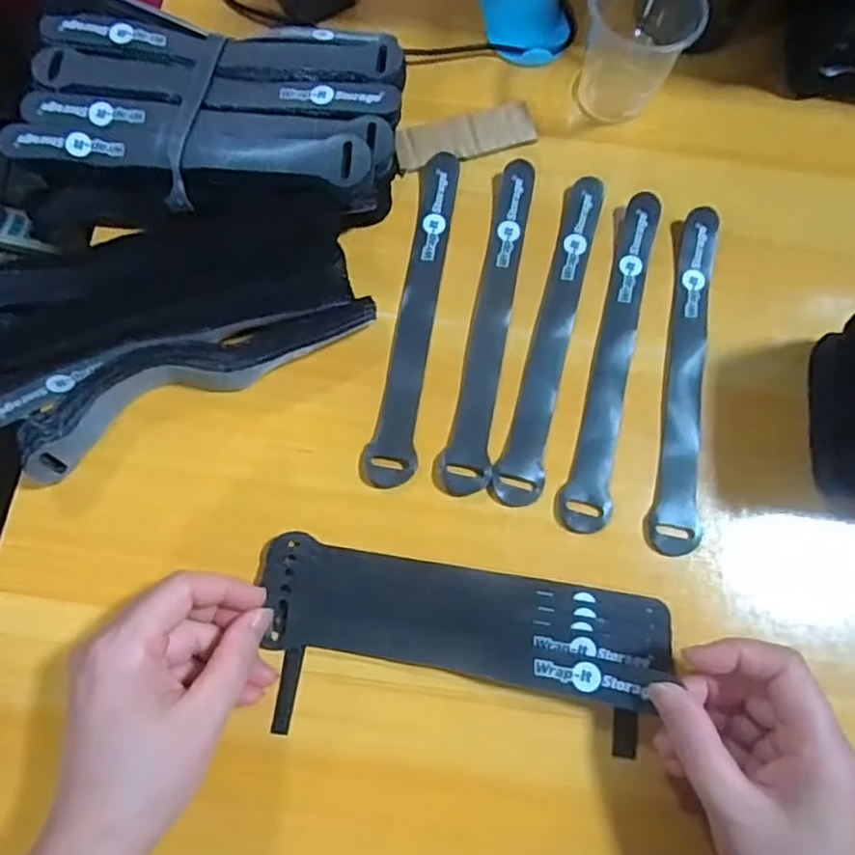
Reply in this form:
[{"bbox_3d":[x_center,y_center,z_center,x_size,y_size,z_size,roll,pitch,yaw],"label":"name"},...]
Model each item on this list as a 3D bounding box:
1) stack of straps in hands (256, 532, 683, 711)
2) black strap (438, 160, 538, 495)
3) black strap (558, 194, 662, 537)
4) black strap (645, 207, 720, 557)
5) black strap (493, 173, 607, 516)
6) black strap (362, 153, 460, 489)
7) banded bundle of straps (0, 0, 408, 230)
[{"bbox_3d":[0.019,0.094,0.320,0.197,0.022,0.052,9,72,4],"label":"stack of straps in hands"},{"bbox_3d":[0.037,-0.064,0.378,0.023,0.006,0.209,11,72,1],"label":"black strap"},{"bbox_3d":[0.108,-0.042,0.372,0.024,0.008,0.207,16,72,3],"label":"black strap"},{"bbox_3d":[0.147,-0.032,0.369,0.024,0.008,0.206,12,72,1],"label":"black strap"},{"bbox_3d":[0.074,-0.056,0.376,0.023,0.004,0.209,17,72,3],"label":"black strap"},{"bbox_3d":[-0.003,-0.067,0.377,0.026,0.006,0.208,11,72,1],"label":"black strap"},{"bbox_3d":[-0.121,-0.183,0.378,0.210,0.046,0.127,7,72,0],"label":"banded bundle of straps"}]

